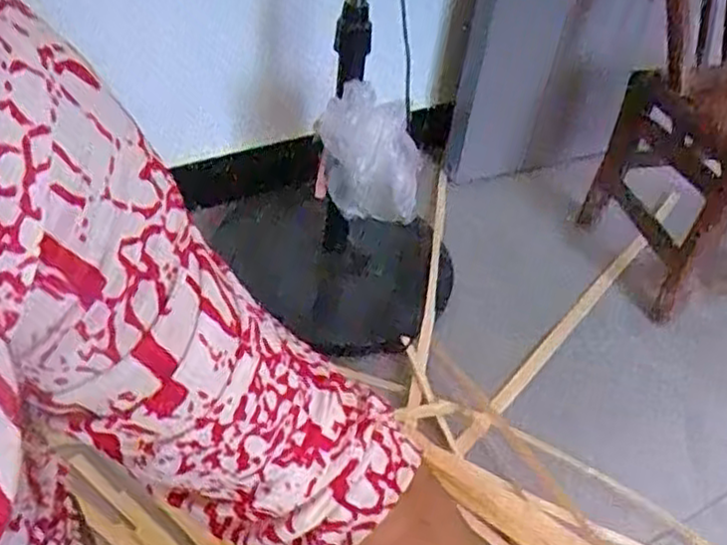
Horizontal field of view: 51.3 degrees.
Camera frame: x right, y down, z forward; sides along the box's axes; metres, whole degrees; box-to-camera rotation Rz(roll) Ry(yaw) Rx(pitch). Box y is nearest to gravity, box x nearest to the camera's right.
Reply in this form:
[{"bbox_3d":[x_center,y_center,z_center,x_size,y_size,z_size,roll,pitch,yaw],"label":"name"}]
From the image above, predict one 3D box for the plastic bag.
[{"bbox_3d":[0.010,-0.164,1.056,0.128,0.198,0.112,-4,44,-17],"label":"plastic bag"}]

